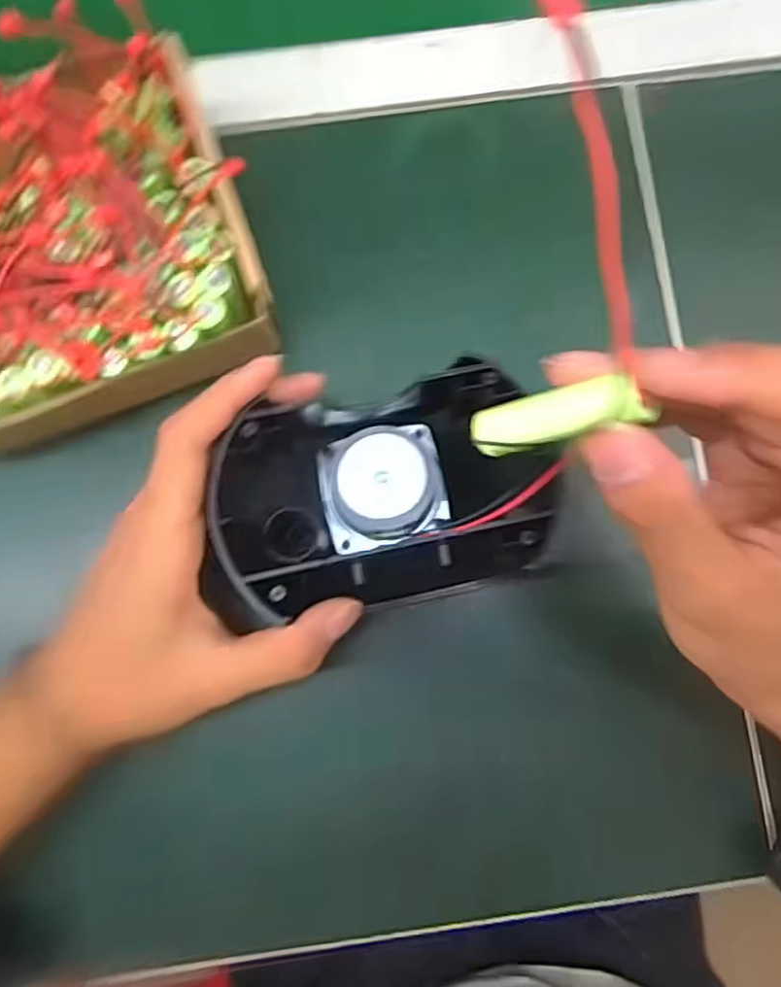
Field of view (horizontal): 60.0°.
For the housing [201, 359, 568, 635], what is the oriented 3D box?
[{"bbox_3d":[-0.001,-0.001,0.279,0.149,0.048,0.085,-13,82,-2],"label":"housing"}]

